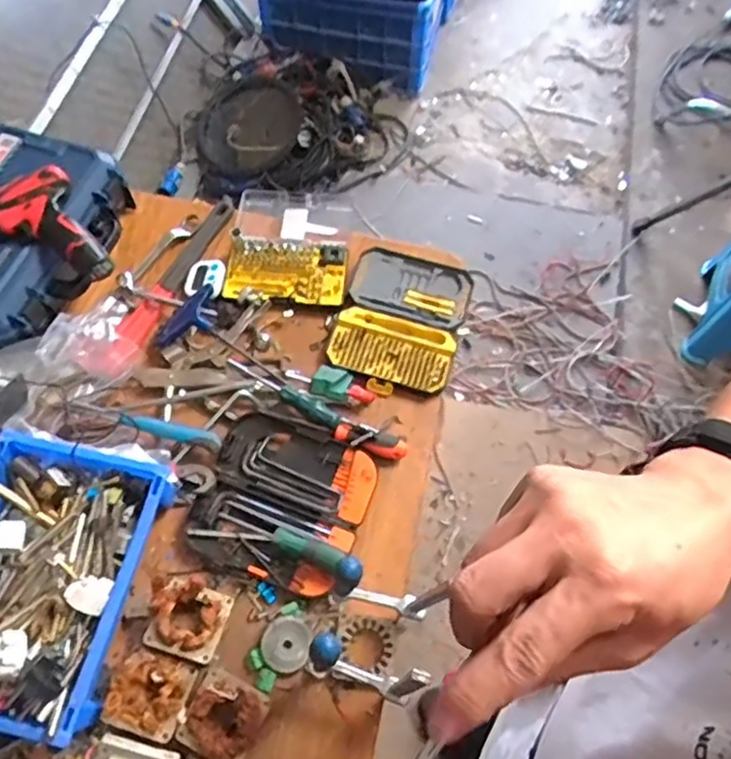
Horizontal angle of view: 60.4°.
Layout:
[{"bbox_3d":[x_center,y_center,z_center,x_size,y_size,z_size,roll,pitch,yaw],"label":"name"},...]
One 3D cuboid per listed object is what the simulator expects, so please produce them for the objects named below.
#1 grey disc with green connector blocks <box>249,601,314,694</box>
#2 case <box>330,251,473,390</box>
[{"bbox_3d":[-0.099,0.324,0.756,0.057,0.022,0.095,31,67,15],"label":"grey disc with green connector blocks"},{"bbox_3d":[0.058,-0.101,0.966,0.181,0.023,0.222,15,64,8],"label":"case"}]

